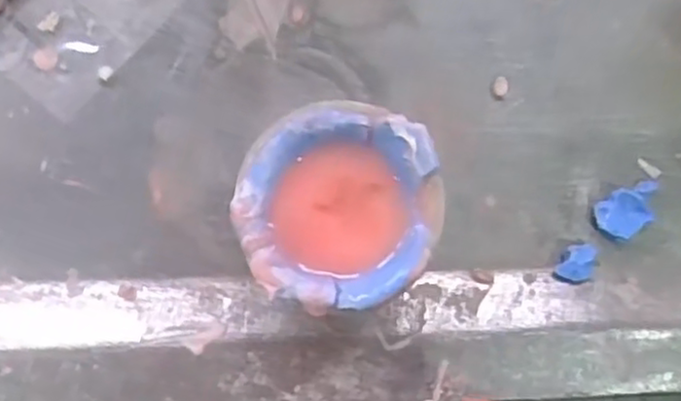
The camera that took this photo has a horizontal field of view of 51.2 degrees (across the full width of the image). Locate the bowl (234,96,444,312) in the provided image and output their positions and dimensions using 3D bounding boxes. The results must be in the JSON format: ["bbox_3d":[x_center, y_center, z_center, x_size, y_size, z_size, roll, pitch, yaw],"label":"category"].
[{"bbox_3d":[-0.002,0.002,0.172,0.044,0.035,0.045,0,89,-7],"label":"bowl"}]

